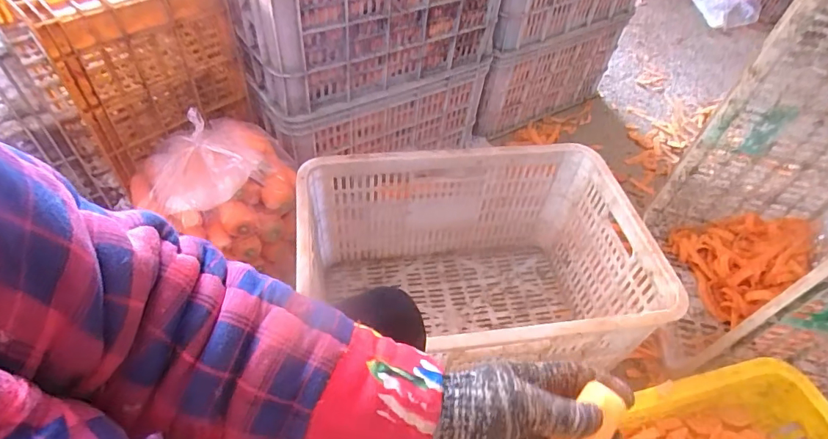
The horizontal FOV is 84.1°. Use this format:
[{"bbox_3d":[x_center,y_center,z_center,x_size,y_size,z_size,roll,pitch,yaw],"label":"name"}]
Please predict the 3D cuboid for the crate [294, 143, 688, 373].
[{"bbox_3d":[0.089,0.102,0.793,0.524,0.292,0.359,-4,51,-10],"label":"crate"}]

